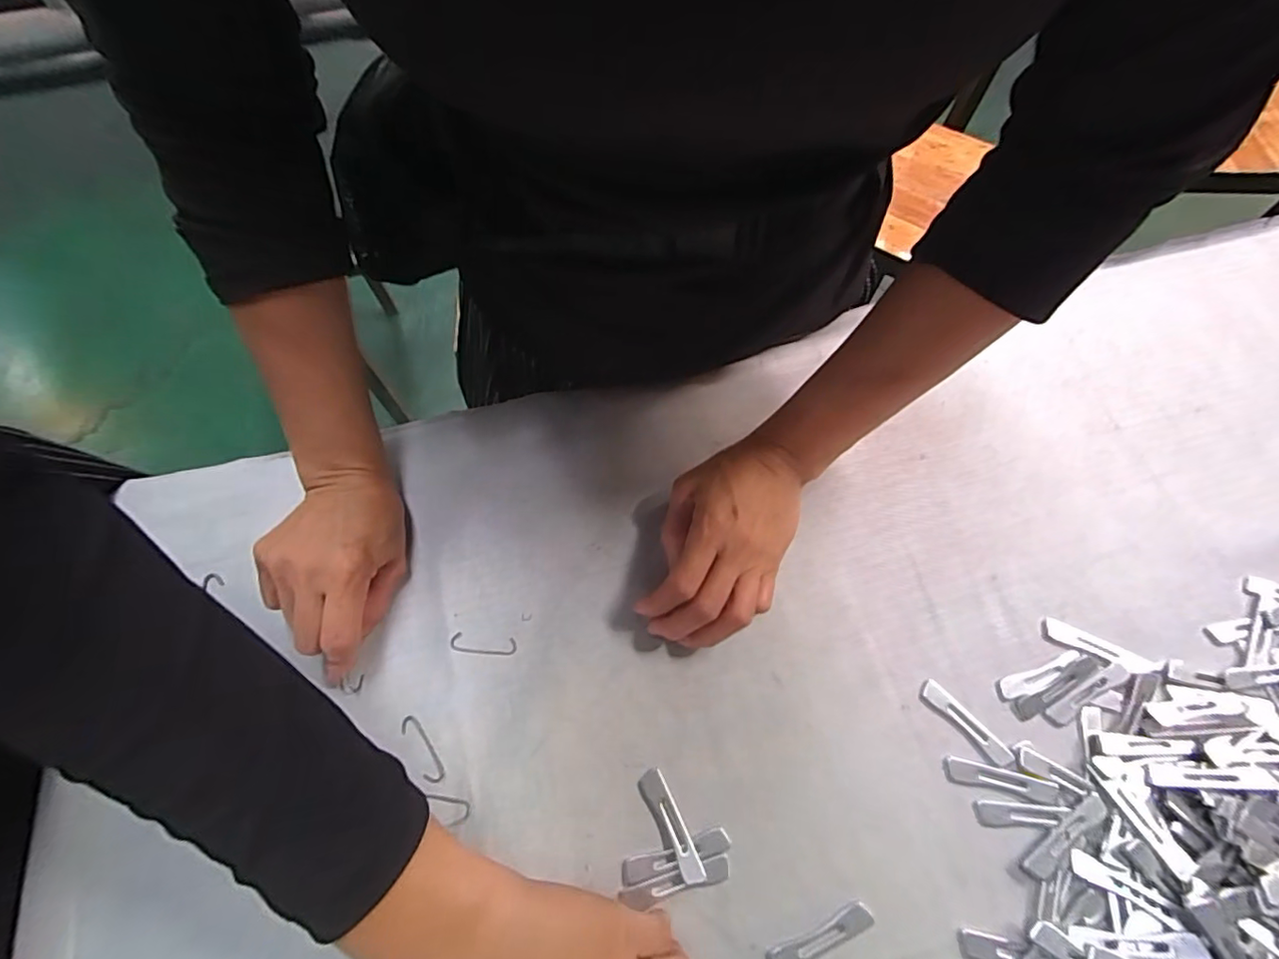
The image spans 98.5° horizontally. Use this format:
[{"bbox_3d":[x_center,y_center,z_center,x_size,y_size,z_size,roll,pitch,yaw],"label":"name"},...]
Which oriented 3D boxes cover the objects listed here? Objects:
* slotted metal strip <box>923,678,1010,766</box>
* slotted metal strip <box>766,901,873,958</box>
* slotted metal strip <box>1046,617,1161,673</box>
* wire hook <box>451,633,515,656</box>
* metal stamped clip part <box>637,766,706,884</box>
[{"bbox_3d":[0.190,0.142,0.320,0.055,0.004,0.013,42,72,17],"label":"slotted metal strip"},{"bbox_3d":[0.091,0.235,0.280,0.060,0.004,0.013,-21,67,-10],"label":"slotted metal strip"},{"bbox_3d":[0.282,0.103,0.335,0.063,0.008,0.015,23,67,10],"label":"slotted metal strip"},{"bbox_3d":[-0.097,0.102,0.341,0.040,0.004,0.011,5,66,2],"label":"wire hook"},{"bbox_3d":[0.017,0.187,0.298,0.014,0.004,0.057,-26,68,-11],"label":"metal stamped clip part"}]

